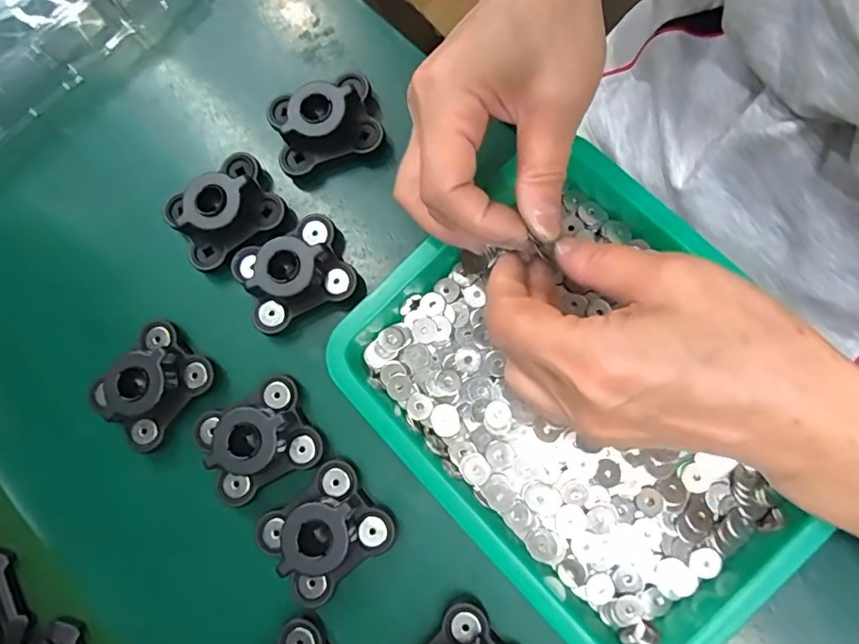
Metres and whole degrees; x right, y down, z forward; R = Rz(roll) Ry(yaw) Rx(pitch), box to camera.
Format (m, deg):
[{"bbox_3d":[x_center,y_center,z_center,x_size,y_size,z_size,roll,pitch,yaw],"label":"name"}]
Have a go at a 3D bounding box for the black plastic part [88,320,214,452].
[{"bbox_3d":[-0.148,0.033,0.285,0.046,0.026,0.056,40,80,9],"label":"black plastic part"}]

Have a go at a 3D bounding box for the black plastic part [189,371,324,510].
[{"bbox_3d":[-0.088,0.059,0.273,0.056,0.021,0.048,-28,79,-6],"label":"black plastic part"}]

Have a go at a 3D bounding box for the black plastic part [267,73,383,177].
[{"bbox_3d":[-0.059,-0.112,0.299,0.057,0.026,0.047,-16,78,-4],"label":"black plastic part"}]

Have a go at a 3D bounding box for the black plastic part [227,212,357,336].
[{"bbox_3d":[-0.073,-0.027,0.286,0.058,0.025,0.047,-27,78,-6],"label":"black plastic part"}]

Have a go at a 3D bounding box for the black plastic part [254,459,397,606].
[{"bbox_3d":[-0.052,0.102,0.263,0.057,0.028,0.048,-38,80,-8],"label":"black plastic part"}]

